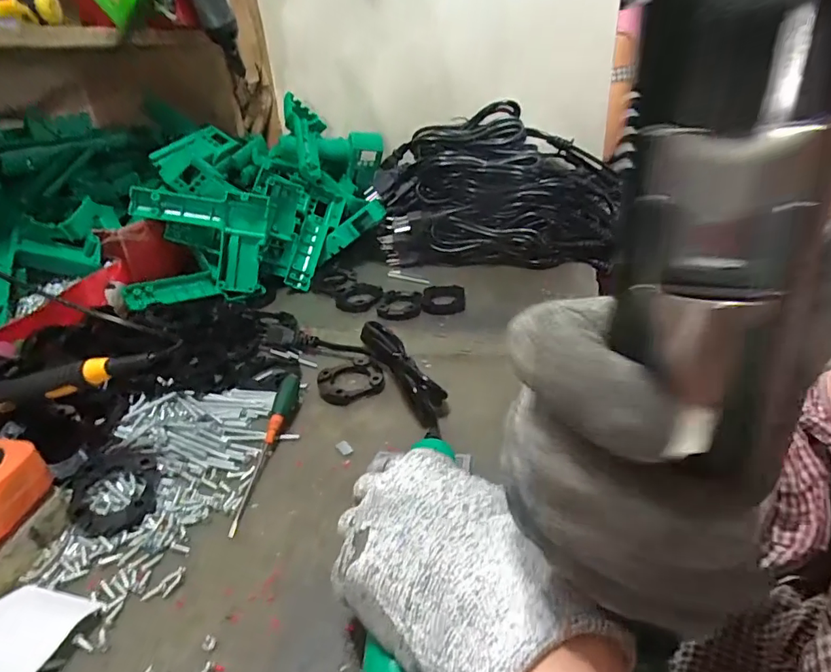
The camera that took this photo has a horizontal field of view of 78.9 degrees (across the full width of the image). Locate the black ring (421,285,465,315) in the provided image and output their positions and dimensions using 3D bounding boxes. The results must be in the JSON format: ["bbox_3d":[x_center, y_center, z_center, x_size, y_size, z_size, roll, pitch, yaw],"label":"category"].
[{"bbox_3d":[0.033,-0.043,0.596,0.050,0.014,0.052,-2,29,5],"label":"black ring"}]

